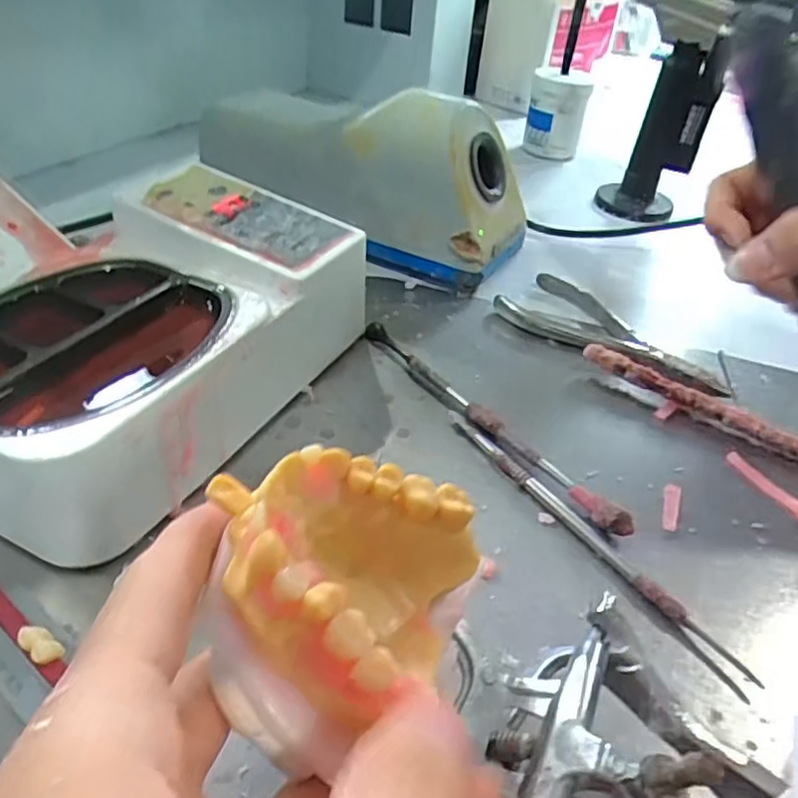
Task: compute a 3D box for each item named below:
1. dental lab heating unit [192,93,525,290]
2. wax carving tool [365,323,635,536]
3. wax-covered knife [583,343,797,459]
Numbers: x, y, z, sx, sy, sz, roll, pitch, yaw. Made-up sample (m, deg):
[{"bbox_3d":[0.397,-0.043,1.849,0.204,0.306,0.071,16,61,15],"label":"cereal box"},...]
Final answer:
[{"bbox_3d":[-0.024,-0.154,0.427,0.213,0.093,0.082,23,42,20],"label":"dental lab heating unit"},{"bbox_3d":[0.035,0.005,0.300,0.010,0.011,0.171,-22,46,-30],"label":"wax carving tool"},{"bbox_3d":[0.146,0.002,0.317,0.119,0.015,0.009,27,44,25],"label":"wax-covered knife"}]

